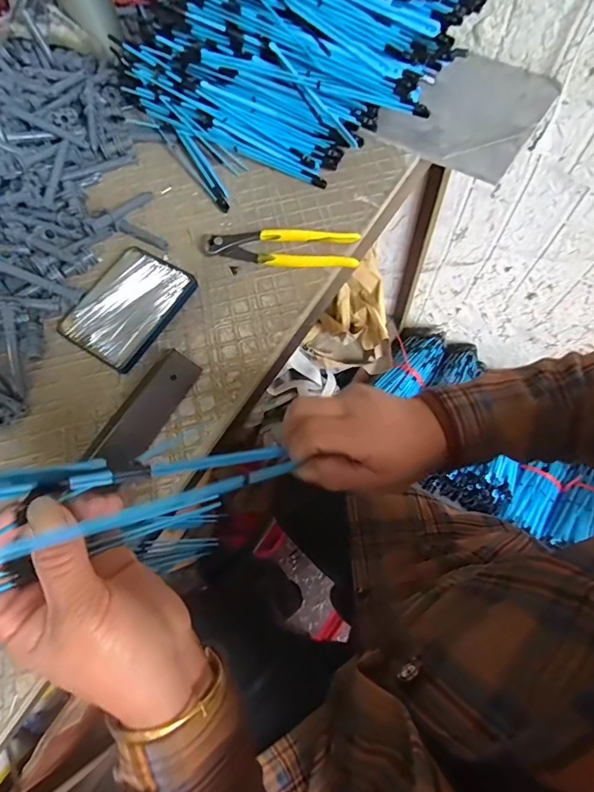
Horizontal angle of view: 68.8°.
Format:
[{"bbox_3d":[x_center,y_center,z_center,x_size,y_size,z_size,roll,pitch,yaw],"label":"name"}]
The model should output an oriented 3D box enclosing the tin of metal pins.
[{"bbox_3d":[-0.181,-0.097,0.464,0.098,0.009,0.126,32,74,13],"label":"tin of metal pins"}]

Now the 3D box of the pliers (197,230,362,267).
[{"bbox_3d":[-0.021,-0.163,0.479,0.174,0.014,0.041,4,70,4],"label":"pliers"}]

